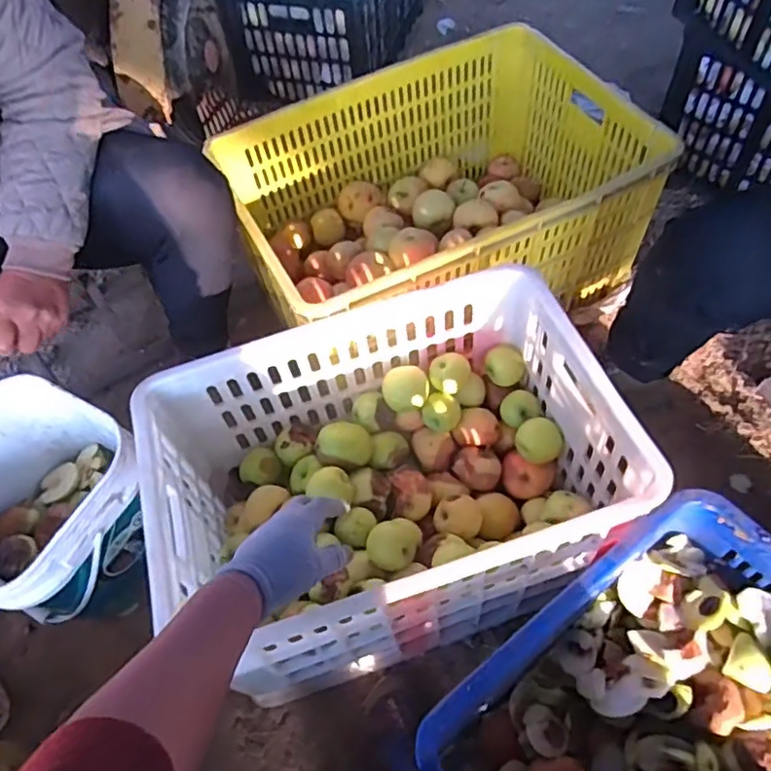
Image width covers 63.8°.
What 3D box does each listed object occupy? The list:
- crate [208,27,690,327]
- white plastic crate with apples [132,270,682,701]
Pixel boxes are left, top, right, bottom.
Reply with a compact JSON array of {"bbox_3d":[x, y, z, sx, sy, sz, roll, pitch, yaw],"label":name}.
[{"bbox_3d":[0.081,-0.292,1.024,0.594,0.268,0.420,-25,61,-11],"label":"crate"},{"bbox_3d":[0.000,0.117,0.782,0.518,0.256,0.366,-17,59,-7],"label":"white plastic crate with apples"}]

